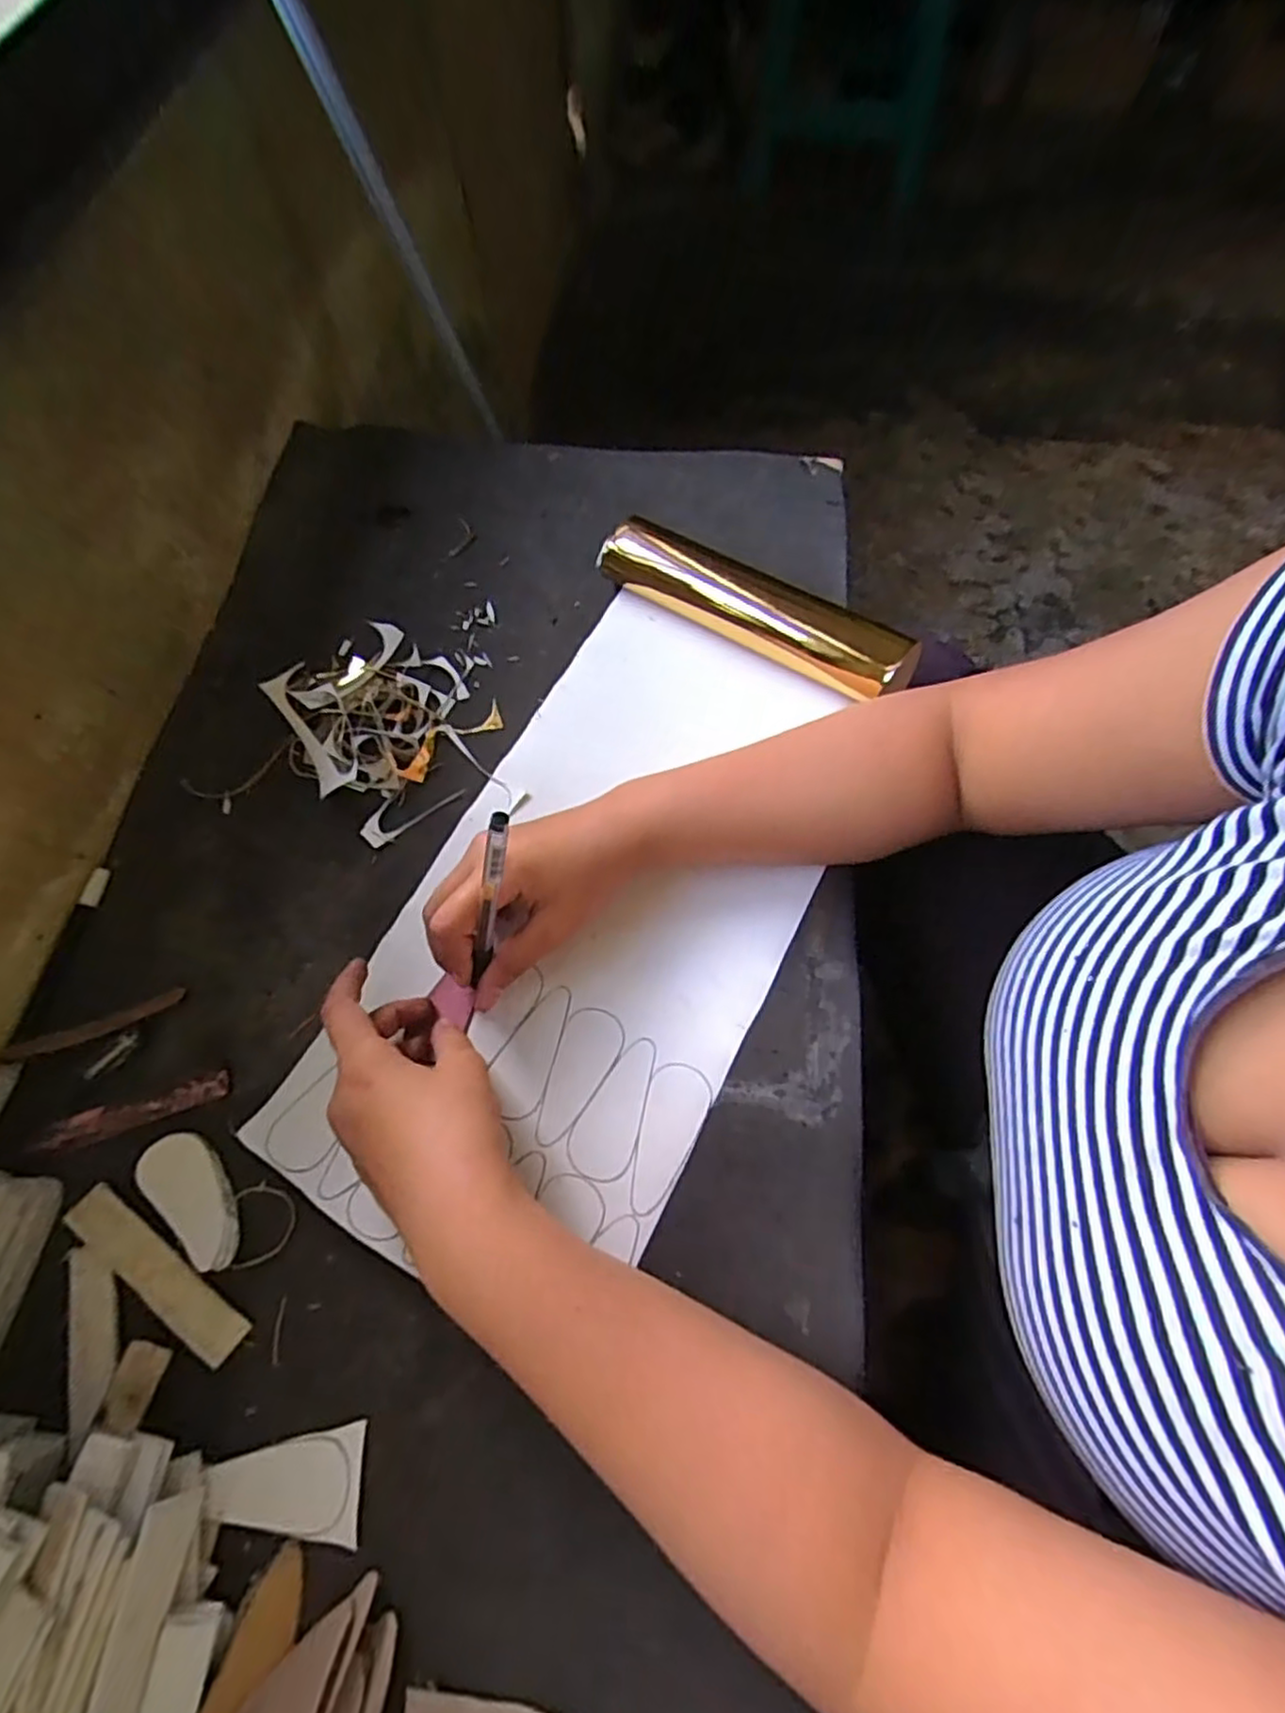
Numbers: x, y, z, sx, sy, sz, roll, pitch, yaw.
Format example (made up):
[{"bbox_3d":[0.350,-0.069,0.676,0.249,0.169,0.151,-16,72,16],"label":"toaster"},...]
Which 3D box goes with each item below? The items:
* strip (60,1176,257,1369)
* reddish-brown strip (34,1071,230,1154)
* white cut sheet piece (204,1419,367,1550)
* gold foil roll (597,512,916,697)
[{"bbox_3d":[-0.235,0.199,0.339,0.108,0.006,0.022,32,70,13],"label":"strip"},{"bbox_3d":[-0.268,0.135,0.371,0.094,0.004,0.017,-15,67,-7],"label":"reddish-brown strip"},{"bbox_3d":[-0.155,0.275,0.305,0.064,0.004,0.039,-4,66,-2],"label":"white cut sheet piece"},{"bbox_3d":[0.070,-0.164,0.473,0.223,0.044,0.038,31,70,13],"label":"gold foil roll"}]

